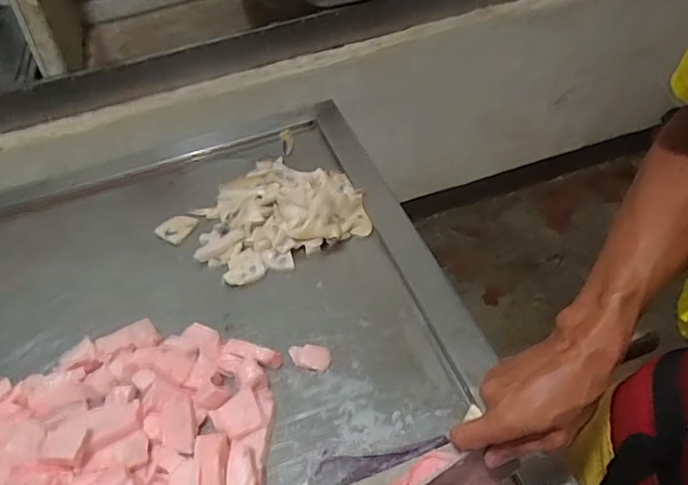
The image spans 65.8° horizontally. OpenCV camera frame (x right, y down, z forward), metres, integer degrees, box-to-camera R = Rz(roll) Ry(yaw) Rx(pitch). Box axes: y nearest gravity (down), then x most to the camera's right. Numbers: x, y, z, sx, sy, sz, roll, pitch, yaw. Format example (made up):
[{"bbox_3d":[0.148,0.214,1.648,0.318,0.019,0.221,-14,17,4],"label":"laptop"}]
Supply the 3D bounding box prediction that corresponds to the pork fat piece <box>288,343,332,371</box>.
[{"bbox_3d":[-0.042,0.143,0.661,0.051,0.027,0.029,-4,46,3],"label":"pork fat piece"}]

